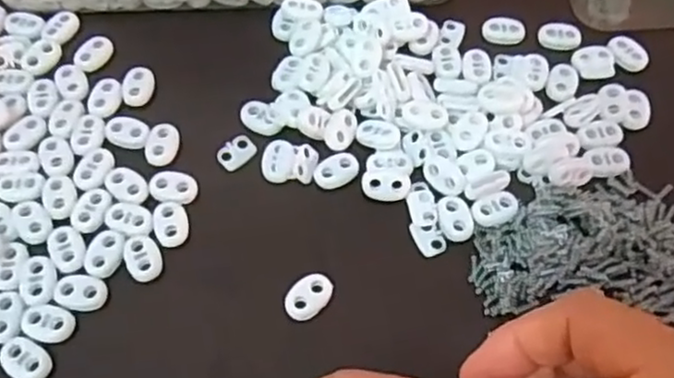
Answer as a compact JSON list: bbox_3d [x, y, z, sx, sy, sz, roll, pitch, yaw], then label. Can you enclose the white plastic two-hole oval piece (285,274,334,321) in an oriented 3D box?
[{"bbox_3d":[-0.012,0.047,0.302,0.015,0.004,0.023,39,68,18],"label":"white plastic two-hole oval piece"}]

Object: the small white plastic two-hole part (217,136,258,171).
[{"bbox_3d":[-0.049,-0.018,0.338,0.019,0.004,0.014,-40,69,-19],"label":"small white plastic two-hole part"}]

